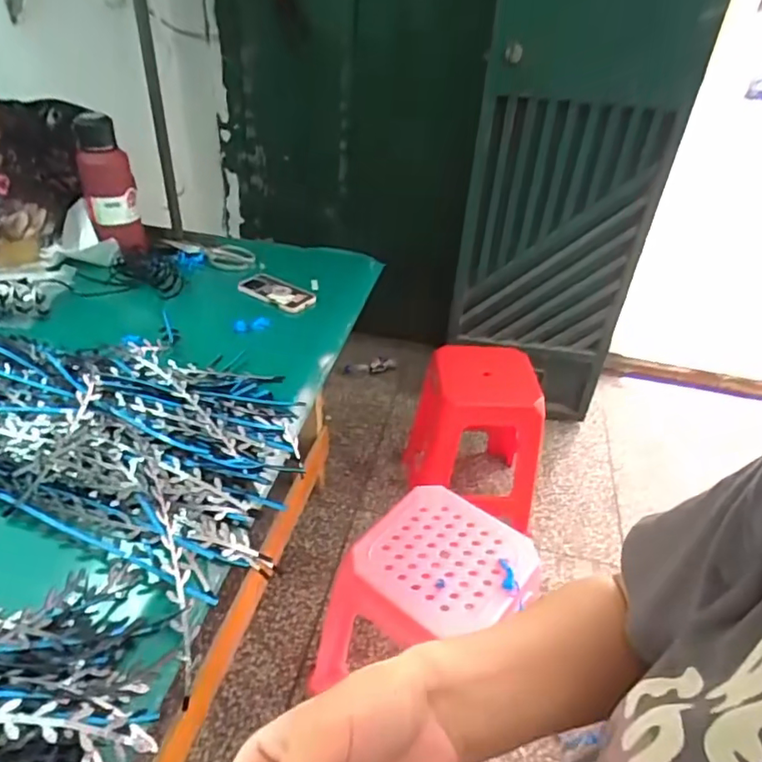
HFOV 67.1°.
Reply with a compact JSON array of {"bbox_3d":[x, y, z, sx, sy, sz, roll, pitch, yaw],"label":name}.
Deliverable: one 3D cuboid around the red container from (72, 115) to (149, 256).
[{"bbox_3d":[-0.555,-0.397,1.176,0.102,0.245,0.099,-13,41,-21],"label":"red container"}]

